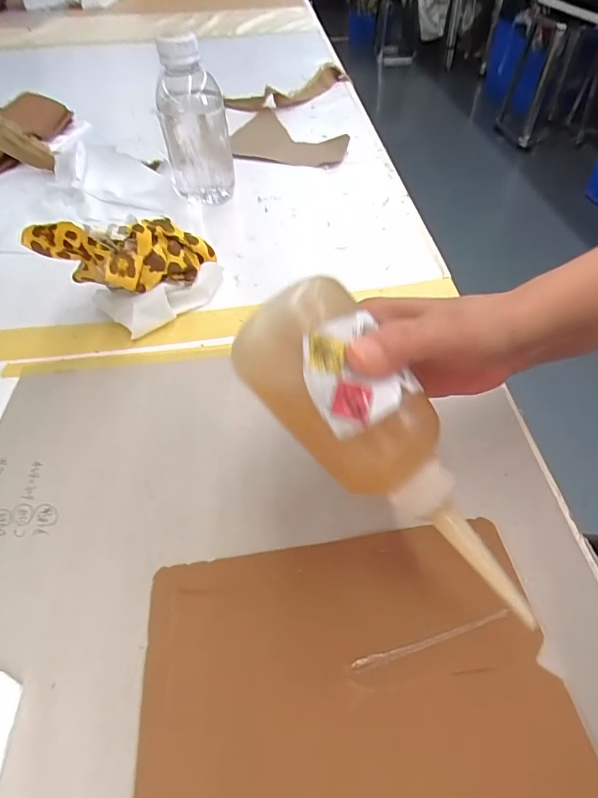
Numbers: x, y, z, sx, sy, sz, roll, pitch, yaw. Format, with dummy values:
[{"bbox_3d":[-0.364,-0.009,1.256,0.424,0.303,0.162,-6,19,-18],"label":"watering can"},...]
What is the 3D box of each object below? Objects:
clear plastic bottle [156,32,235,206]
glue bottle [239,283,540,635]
[{"bbox_3d":[-0.113,-0.296,0.518,0.070,0.153,0.080,-6,47,-2],"label":"clear plastic bottle"},{"bbox_3d":[0.044,0.024,0.218,0.174,0.045,0.056,49,61,-1],"label":"glue bottle"}]

